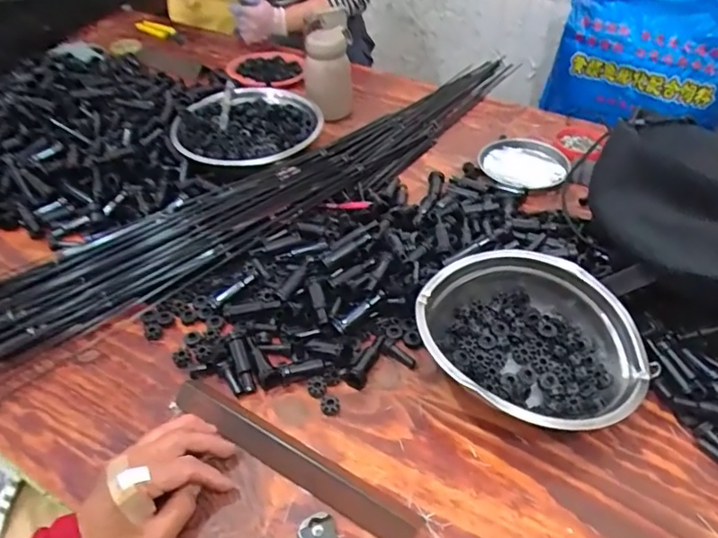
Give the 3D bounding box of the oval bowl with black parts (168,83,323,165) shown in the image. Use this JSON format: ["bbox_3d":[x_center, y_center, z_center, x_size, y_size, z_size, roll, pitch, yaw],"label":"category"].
[{"bbox_3d":[-0.166,-0.213,0.845,0.216,0.050,0.231,-3,43,-2],"label":"oval bowl with black parts"}]

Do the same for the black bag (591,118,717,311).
[{"bbox_3d":[0.338,-0.051,0.565,0.118,0.127,0.277,-19,46,-18],"label":"black bag"}]

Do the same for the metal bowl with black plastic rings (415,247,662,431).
[{"bbox_3d":[0.168,0.076,0.546,0.199,0.085,0.189,-1,43,1],"label":"metal bowl with black plastic rings"}]

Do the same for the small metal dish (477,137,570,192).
[{"bbox_3d":[0.260,-0.165,0.855,0.147,0.022,0.130,-17,45,-16],"label":"small metal dish"}]

